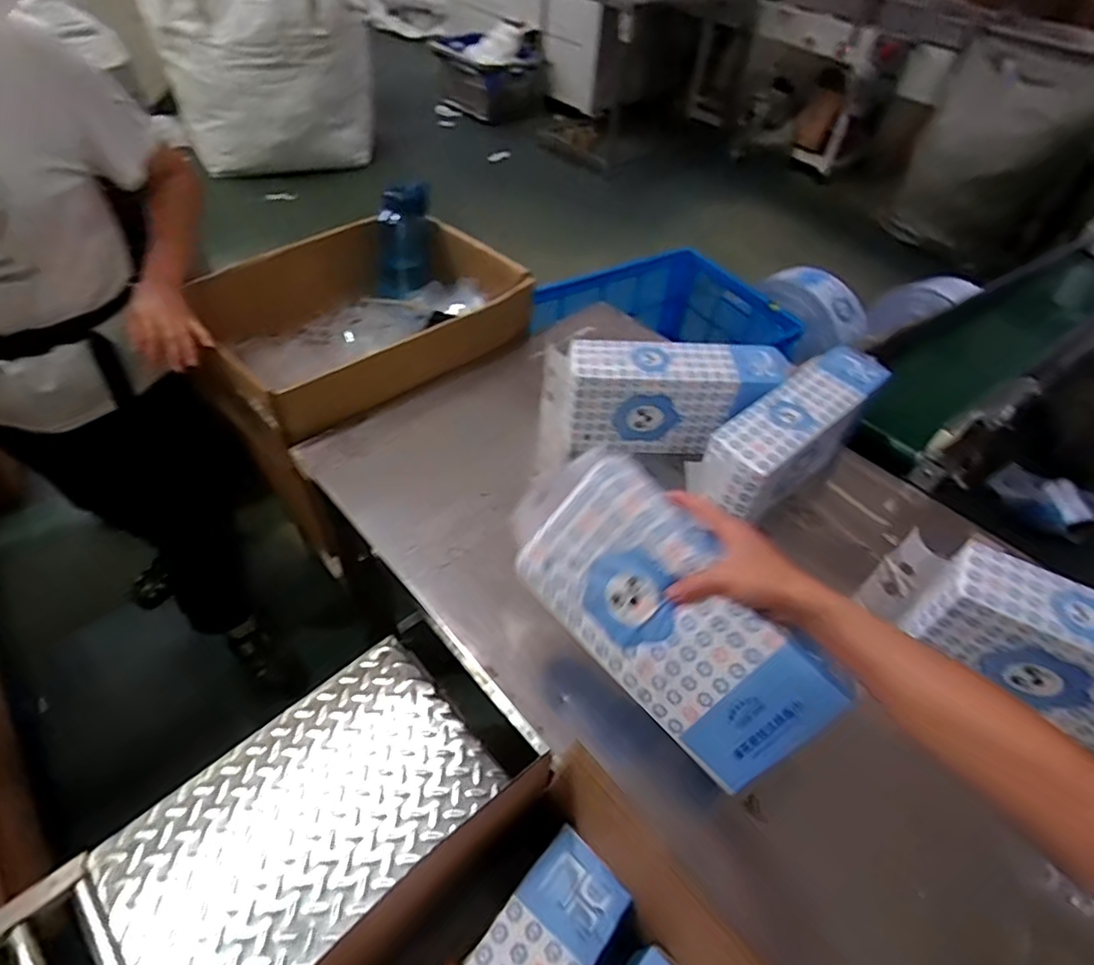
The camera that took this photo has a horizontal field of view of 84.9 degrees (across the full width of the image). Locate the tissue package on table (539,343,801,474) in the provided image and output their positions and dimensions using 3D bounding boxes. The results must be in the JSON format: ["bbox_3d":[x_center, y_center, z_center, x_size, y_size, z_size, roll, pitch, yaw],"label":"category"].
[{"bbox_3d":[0.179,-0.125,0.963,0.362,0.193,0.107,1,48,-3],"label":"tissue package on table"}]

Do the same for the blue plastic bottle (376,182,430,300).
[{"bbox_3d":[-0.306,-0.520,1.292,0.089,0.238,0.085,19,29,12],"label":"blue plastic bottle"}]

